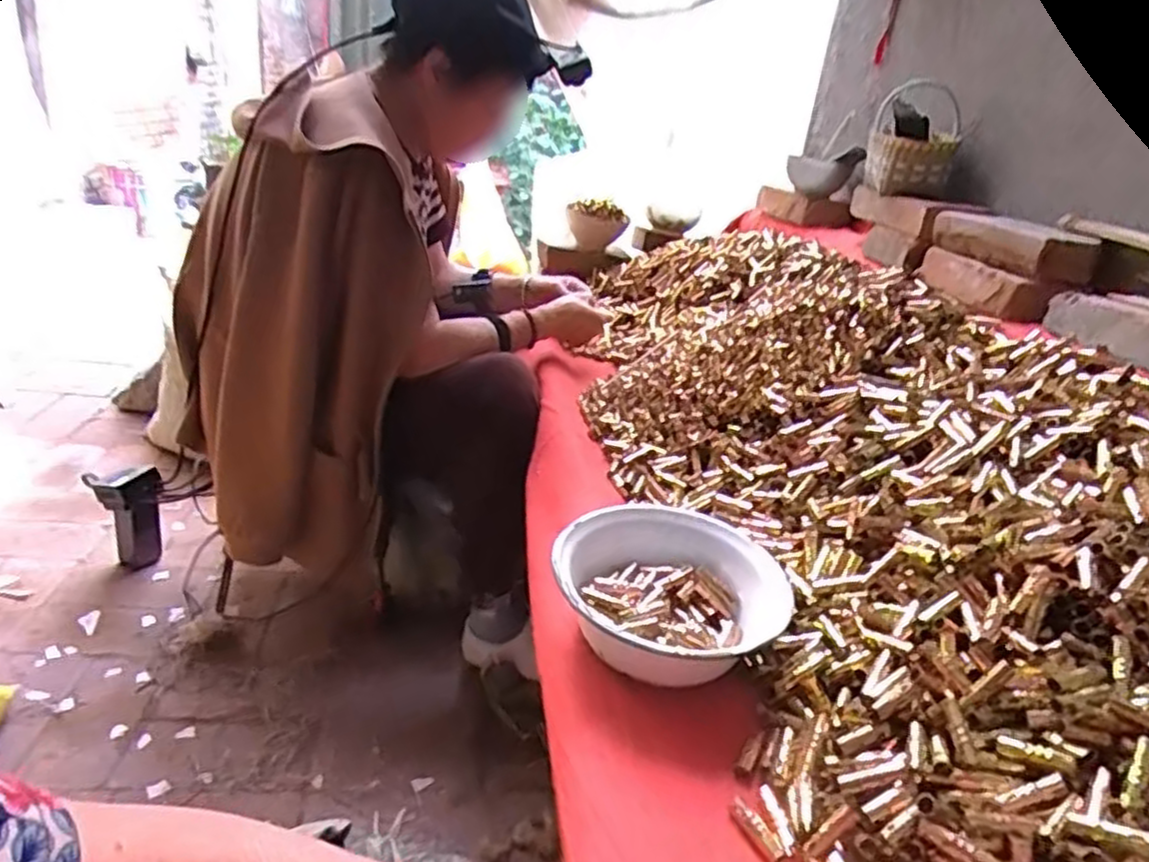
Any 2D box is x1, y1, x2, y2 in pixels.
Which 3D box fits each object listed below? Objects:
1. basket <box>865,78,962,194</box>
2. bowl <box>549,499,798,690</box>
[{"bbox_3d":[0.535,-0.461,1.164,0.127,0.161,0.099,15,26,16],"label":"basket"},{"bbox_3d":[0.076,0.129,0.598,0.173,0.070,0.173,6,25,-3],"label":"bowl"}]

